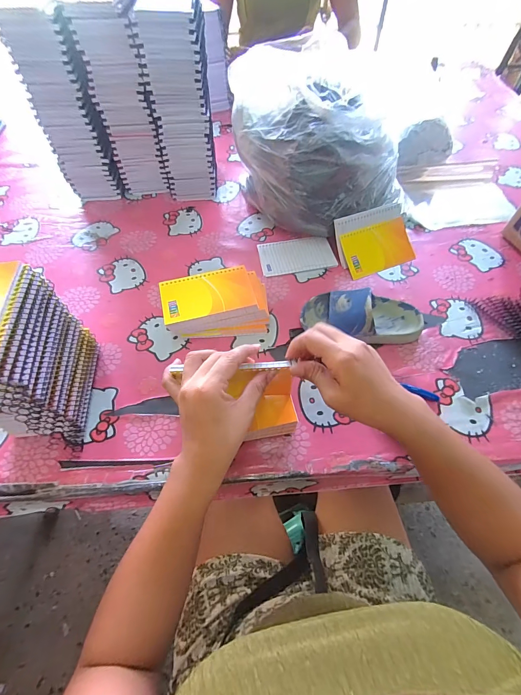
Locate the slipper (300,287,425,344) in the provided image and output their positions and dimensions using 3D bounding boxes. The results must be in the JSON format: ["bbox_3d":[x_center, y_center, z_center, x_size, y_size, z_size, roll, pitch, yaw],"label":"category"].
[{"bbox_3d":[0.152,-0.049,0.471,0.174,0.062,0.080,0,59,1],"label":"slipper"}]

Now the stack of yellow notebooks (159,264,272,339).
[{"bbox_3d":[-0.066,-0.064,0.486,0.149,0.061,0.090,-9,60,-4],"label":"stack of yellow notebooks"}]

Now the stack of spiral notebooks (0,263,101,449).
[{"bbox_3d":[-0.277,0.018,0.362,0.090,0.194,0.160,-6,59,-2],"label":"stack of spiral notebooks"}]

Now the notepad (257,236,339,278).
[{"bbox_3d":[0.065,-0.168,0.579,0.131,0.004,0.081,-10,60,-5],"label":"notepad"}]

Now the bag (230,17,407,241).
[{"bbox_3d":[0.095,-0.354,0.575,0.239,0.207,0.277,-30,63,-15],"label":"bag"}]

